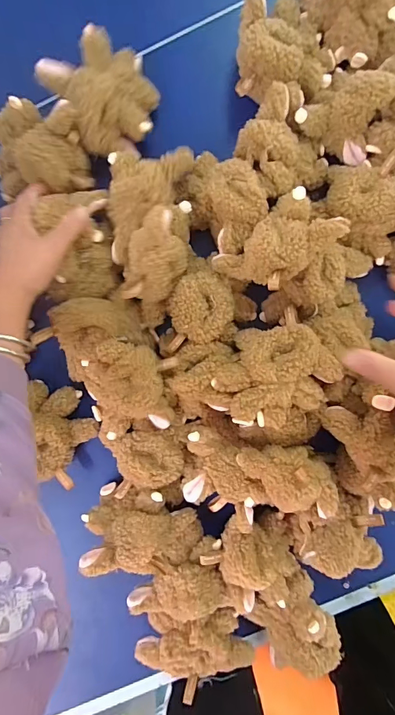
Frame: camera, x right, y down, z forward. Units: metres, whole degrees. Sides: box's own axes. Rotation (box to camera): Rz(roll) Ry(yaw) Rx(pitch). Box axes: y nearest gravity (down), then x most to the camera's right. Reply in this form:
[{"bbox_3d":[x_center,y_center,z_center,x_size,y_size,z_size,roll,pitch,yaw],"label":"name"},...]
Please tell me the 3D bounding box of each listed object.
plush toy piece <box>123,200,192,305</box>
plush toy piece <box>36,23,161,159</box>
[{"bbox_3d":[-0.045,-0.116,0.409,0.065,0.052,0.107,5,94,1],"label":"plush toy piece"},{"bbox_3d":[-0.104,-0.306,0.441,0.107,0.057,0.117,0,94,1],"label":"plush toy piece"}]

